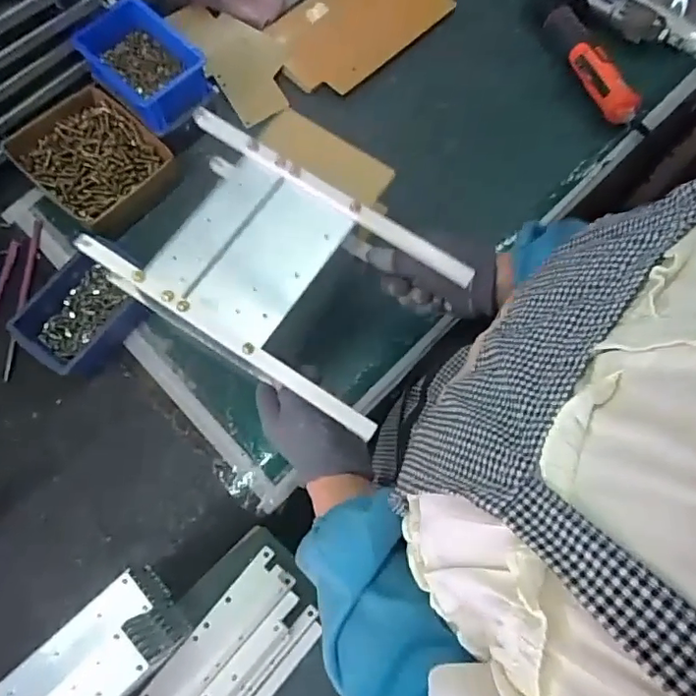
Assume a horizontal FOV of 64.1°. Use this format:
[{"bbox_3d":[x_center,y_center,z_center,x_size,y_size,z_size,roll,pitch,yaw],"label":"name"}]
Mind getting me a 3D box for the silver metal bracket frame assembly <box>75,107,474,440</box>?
[{"bbox_3d":[-0.062,-0.071,0.472,0.269,0.023,0.180,31,74,9],"label":"silver metal bracket frame assembly"}]

